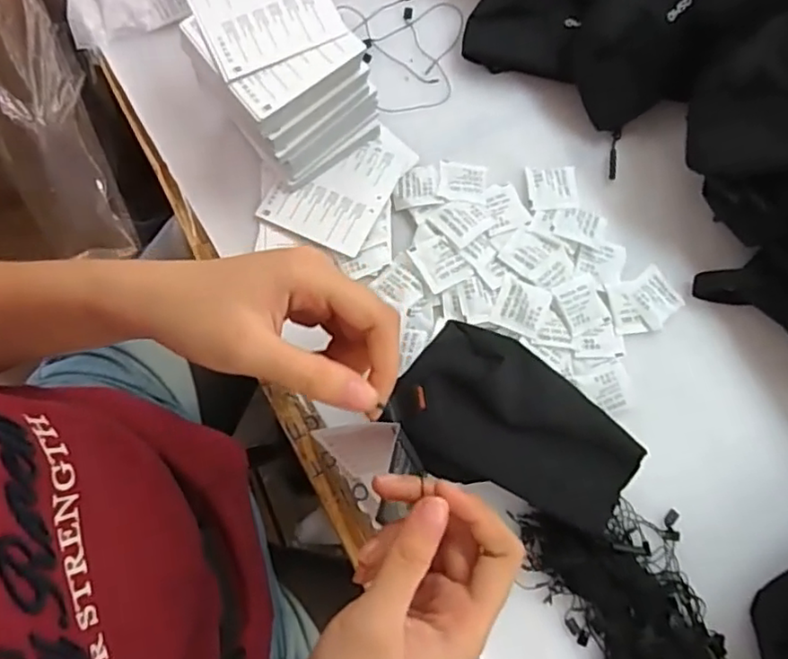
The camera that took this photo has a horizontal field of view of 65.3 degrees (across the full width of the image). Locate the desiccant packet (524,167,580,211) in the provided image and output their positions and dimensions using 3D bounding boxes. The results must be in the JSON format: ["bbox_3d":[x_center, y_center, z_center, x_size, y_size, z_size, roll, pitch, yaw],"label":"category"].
[{"bbox_3d":[0.129,-0.114,0.500,0.042,0.008,0.038,-3,78,-1],"label":"desiccant packet"}]

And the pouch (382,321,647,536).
[{"bbox_3d":[0.085,0.065,0.392,0.183,0.021,0.091,31,79,-20],"label":"pouch"}]

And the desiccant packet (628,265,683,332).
[{"bbox_3d":[0.204,-0.025,0.482,0.036,0.005,0.042,-31,80,-6],"label":"desiccant packet"}]

